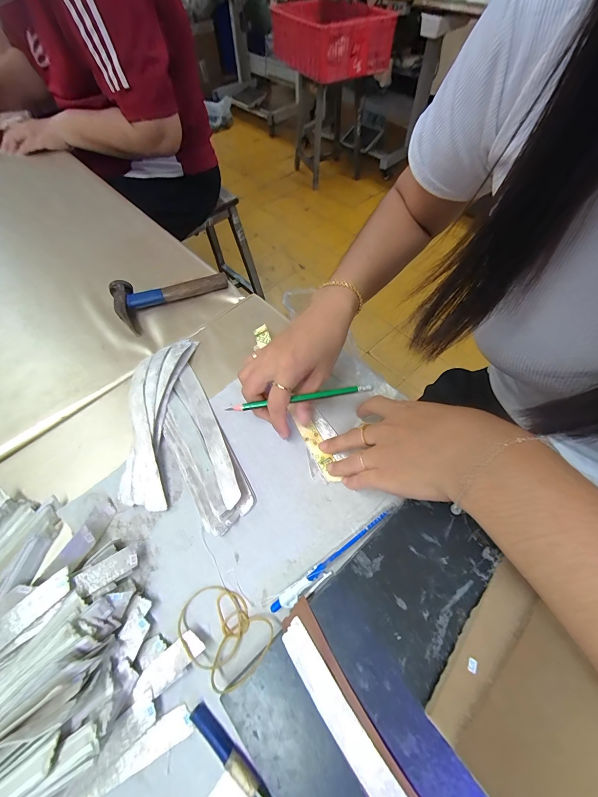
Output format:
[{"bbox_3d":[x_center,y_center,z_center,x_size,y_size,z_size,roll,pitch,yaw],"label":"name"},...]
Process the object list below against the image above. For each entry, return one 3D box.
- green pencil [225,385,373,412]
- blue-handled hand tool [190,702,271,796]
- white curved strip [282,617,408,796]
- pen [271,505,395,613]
[{"bbox_3d":[0.000,0.000,0.304,0.146,0.006,0.006,-9,59,3],"label":"green pencil"},{"bbox_3d":[-0.042,0.249,0.206,0.086,0.006,0.011,35,66,20],"label":"blue-handled hand tool"},{"bbox_3d":[0.053,0.237,0.186,0.023,0.005,0.196,-35,65,-19],"label":"white curved strip"},{"bbox_3d":[0.036,0.140,0.268,0.136,0.008,0.014,-32,64,-17],"label":"pen"}]

